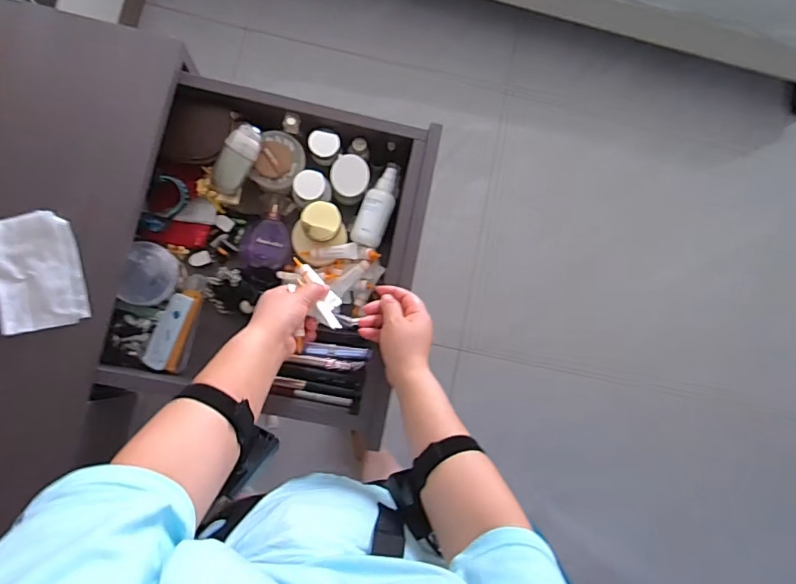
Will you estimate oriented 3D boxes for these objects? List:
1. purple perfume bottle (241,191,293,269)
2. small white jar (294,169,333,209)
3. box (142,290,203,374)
[{"bbox_3d":[-0.187,-0.088,0.700,0.068,0.028,0.111,1,83,-6],"label":"purple perfume bottle"},{"bbox_3d":[-0.121,-0.141,0.677,0.052,0.042,0.044,-5,83,-7],"label":"small white jar"},{"bbox_3d":[-0.309,0.053,0.678,0.048,0.031,0.113,18,81,-4],"label":"box"}]

